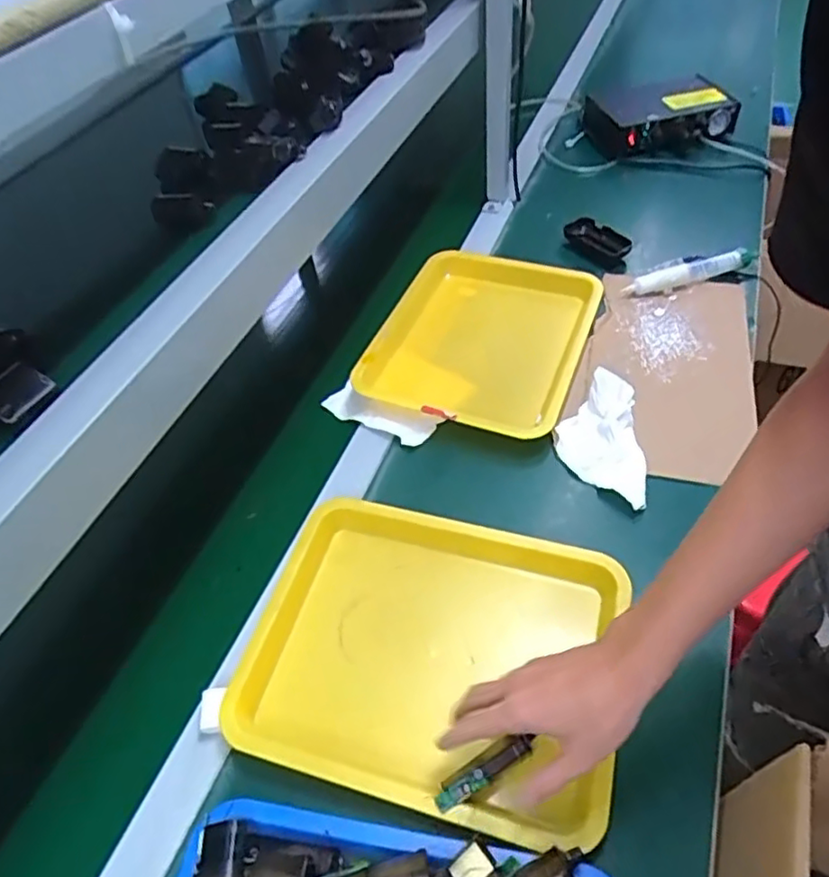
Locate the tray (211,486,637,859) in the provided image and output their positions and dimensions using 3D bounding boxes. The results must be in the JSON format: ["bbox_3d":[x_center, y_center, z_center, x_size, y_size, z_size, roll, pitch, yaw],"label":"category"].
[{"bbox_3d":[0.015,0.188,0.588,0.323,0.038,0.267,12,52,13],"label":"tray"}]

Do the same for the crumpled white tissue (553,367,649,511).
[{"bbox_3d":[0.208,-0.011,0.726,0.086,0.042,0.162,-2,49,5],"label":"crumpled white tissue"}]

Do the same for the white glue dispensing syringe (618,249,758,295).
[{"bbox_3d":[0.393,-0.237,0.907,0.195,0.029,0.025,-15,49,-7],"label":"white glue dispensing syringe"}]

